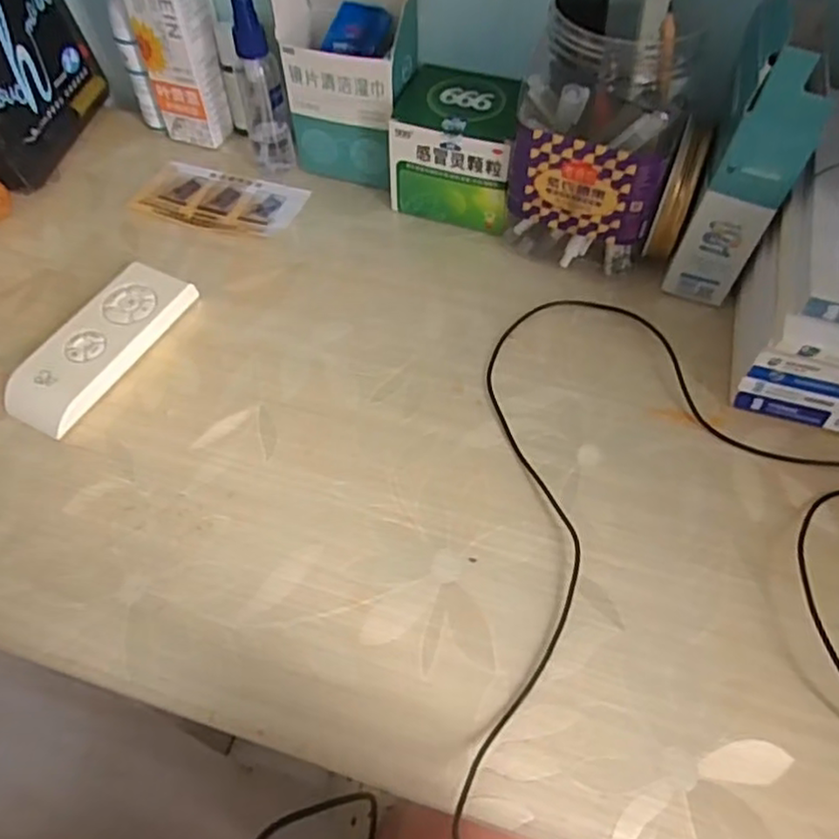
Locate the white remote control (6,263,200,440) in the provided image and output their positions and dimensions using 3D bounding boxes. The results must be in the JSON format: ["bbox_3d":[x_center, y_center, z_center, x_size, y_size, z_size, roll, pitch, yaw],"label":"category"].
[{"bbox_3d":[-0.201,-0.047,0.429,0.048,0.022,0.126,24,59,16],"label":"white remote control"}]

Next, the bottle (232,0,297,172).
[{"bbox_3d":[-0.115,-0.245,0.495,0.030,0.126,0.031,-12,57,-8],"label":"bottle"}]

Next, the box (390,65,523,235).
[{"bbox_3d":[0.026,-0.196,0.489,0.086,0.083,0.086,9,57,6],"label":"box"}]

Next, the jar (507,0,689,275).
[{"bbox_3d":[0.115,-0.178,0.431,0.095,0.156,0.081,21,59,14],"label":"jar"}]

